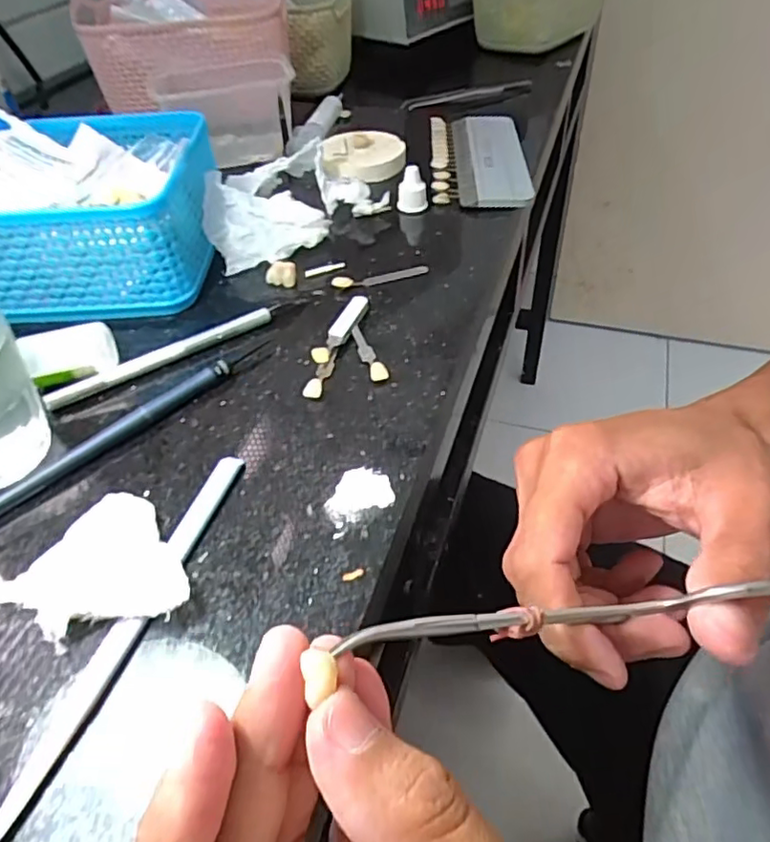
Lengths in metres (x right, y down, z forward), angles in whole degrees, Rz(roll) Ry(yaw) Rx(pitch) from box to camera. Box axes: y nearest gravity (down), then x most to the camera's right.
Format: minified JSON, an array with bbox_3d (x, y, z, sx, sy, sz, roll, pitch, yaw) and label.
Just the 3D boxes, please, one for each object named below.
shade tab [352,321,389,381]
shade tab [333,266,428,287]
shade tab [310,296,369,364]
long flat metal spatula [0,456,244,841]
[{"bbox_3d":[-0.009,-0.035,0.302,0.008,0.006,0.047,-15,47,-12],"label":"shade tab"},{"bbox_3d":[-0.002,-0.084,0.349,0.057,0.006,0.008,-12,46,-10],"label":"shade tab"},{"bbox_3d":[-0.023,-0.047,0.311,0.009,0.008,0.057,14,48,15],"label":"shade tab"},{"bbox_3d":[-0.085,0.064,0.210,0.011,0.005,0.139,12,47,14],"label":"long flat metal spatula"}]

